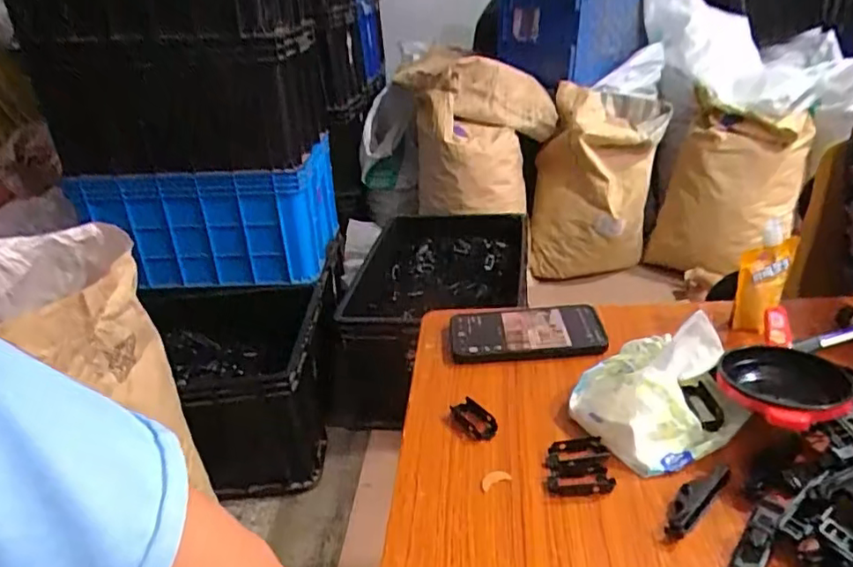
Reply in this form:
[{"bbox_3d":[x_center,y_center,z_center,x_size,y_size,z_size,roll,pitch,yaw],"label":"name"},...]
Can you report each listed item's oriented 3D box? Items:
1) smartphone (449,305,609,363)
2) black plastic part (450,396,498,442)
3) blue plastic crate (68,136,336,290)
[{"bbox_3d":[0.108,0.053,0.637,0.160,0.019,0.080,-3,28,7],"label":"smartphone"},{"bbox_3d":[0.042,0.121,0.532,0.026,0.010,0.050,-18,30,-22],"label":"black plastic part"},{"bbox_3d":[-0.573,-0.209,1.662,0.557,0.307,0.389,-3,28,5],"label":"blue plastic crate"}]

